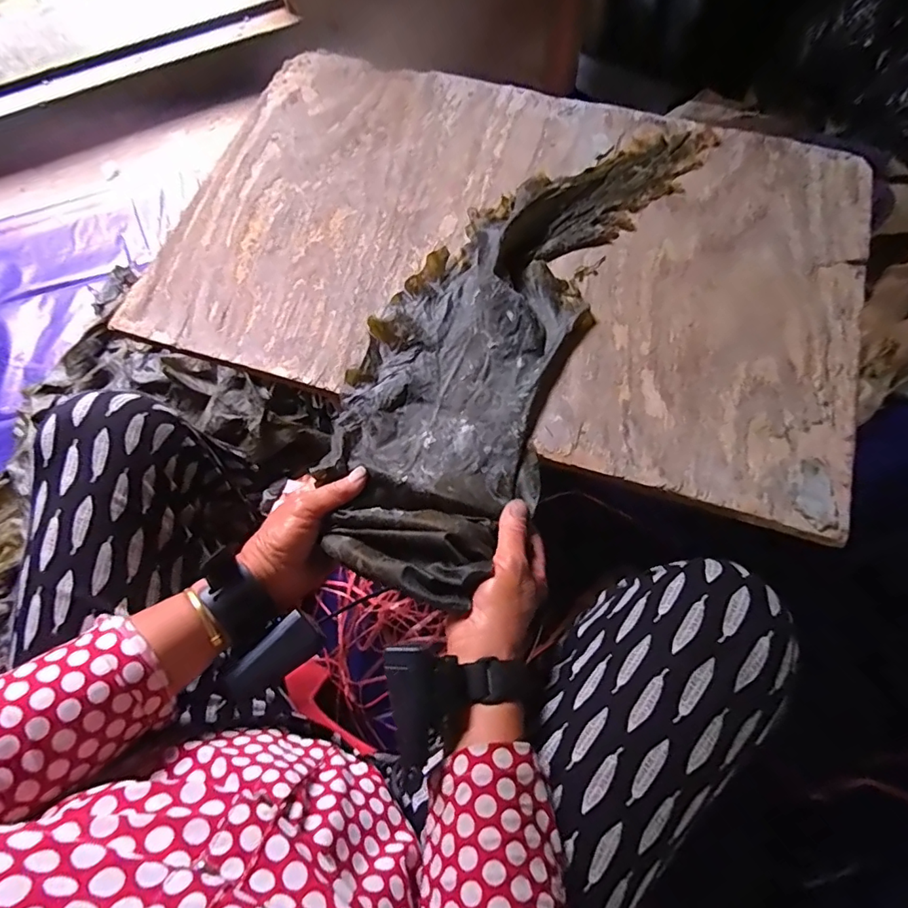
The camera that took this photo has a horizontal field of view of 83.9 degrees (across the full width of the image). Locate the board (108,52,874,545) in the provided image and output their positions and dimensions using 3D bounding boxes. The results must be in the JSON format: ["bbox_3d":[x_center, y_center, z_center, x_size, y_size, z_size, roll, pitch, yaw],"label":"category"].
[{"bbox_3d":[0.056,-0.228,0.532,0.693,0.014,0.444,19,71,10],"label":"board"}]

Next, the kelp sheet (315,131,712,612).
[{"bbox_3d":[0.049,-0.140,0.483,0.207,0.046,0.554,24,70,12],"label":"kelp sheet"}]

